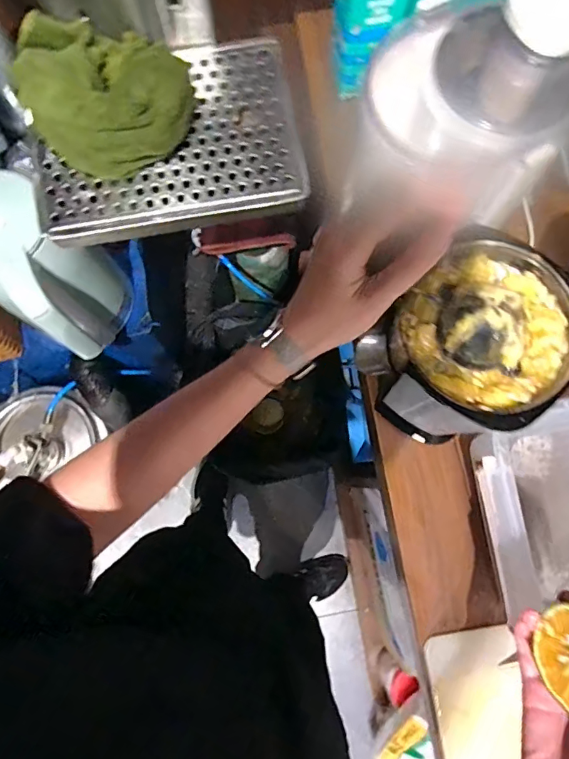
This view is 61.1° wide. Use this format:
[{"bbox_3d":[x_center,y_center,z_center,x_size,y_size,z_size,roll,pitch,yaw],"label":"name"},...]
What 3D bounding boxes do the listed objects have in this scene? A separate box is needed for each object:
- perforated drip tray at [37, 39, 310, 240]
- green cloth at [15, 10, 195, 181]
[{"bbox_3d":[-0.105,-0.215,0.435,0.232,0.025,0.148,-11,79,-1],"label":"perforated drip tray"},{"bbox_3d":[-0.151,-0.243,0.400,0.128,0.065,0.120,43,83,8],"label":"green cloth"}]

